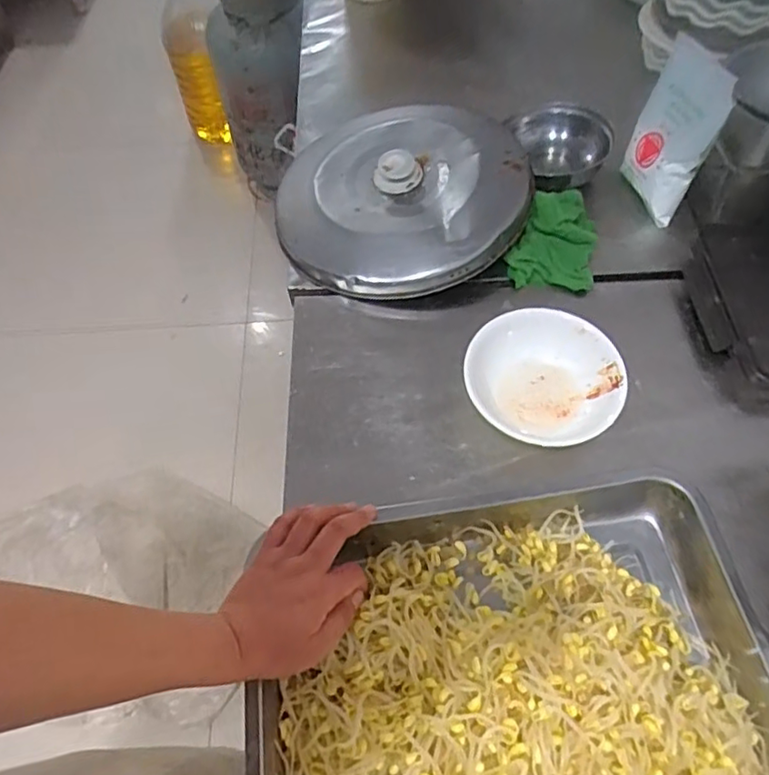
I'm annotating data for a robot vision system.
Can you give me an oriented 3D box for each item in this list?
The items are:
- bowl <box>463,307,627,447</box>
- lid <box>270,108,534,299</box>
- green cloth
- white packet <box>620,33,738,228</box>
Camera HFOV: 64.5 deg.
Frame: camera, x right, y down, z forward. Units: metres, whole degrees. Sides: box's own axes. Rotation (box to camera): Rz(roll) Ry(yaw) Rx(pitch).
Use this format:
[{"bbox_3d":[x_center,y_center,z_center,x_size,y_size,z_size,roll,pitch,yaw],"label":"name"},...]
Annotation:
[{"bbox_3d":[0.155,-0.002,0.606,0.146,0.053,0.149,-1,58,2],"label":"bowl"},{"bbox_3d":[0.023,-0.238,0.744,0.287,0.059,0.287,-1,58,2],"label":"lid"},{"bbox_3d":[0.208,-0.192,0.738,0.098,0.031,0.157,10,59,8],"label":"green cloth"},{"bbox_3d":[0.347,-0.311,0.748,0.037,0.180,0.120,-7,49,-23],"label":"white packet"}]

